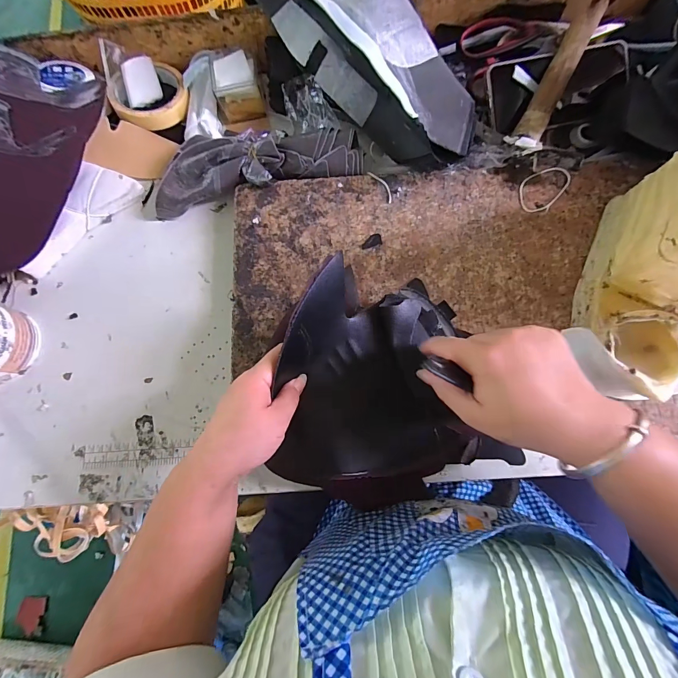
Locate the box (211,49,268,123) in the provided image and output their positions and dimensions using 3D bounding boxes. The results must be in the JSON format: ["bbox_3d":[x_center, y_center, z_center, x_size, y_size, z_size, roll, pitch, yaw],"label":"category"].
[{"bbox_3d":[-0.126,-0.318,0.434,0.059,0.052,0.059,-1,80,3],"label":"box"}]

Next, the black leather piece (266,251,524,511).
[{"bbox_3d":[0.052,0.044,0.311,0.205,0.075,0.208,7,85,6],"label":"black leather piece"}]

